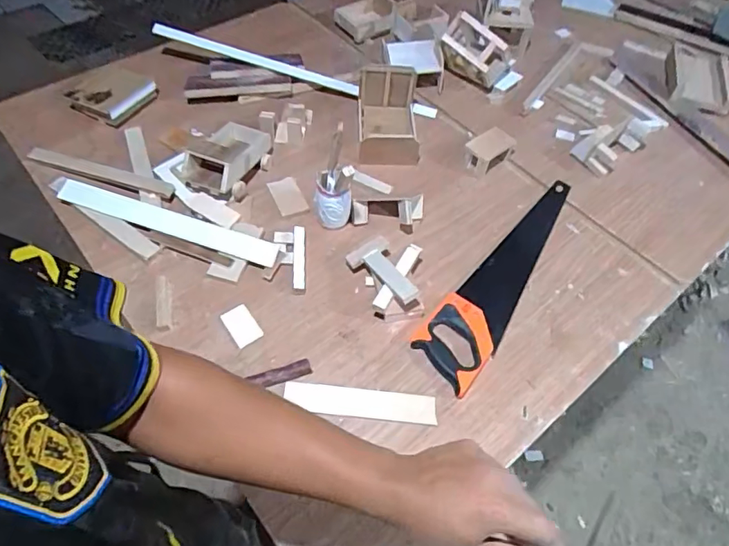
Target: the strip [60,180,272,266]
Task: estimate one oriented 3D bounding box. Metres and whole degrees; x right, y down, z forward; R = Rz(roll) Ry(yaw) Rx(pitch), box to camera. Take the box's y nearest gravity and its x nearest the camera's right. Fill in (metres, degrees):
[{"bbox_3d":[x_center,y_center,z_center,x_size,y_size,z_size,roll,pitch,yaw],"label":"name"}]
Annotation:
[{"bbox_3d":[-0.349,-0.089,0.911,0.406,0.013,0.045,17,69,6],"label":"strip"}]

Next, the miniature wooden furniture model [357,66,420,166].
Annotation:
[{"bbox_3d":[0.048,-0.320,1.070,0.121,0.098,0.199,-1,67,-1],"label":"miniature wooden furniture model"}]

